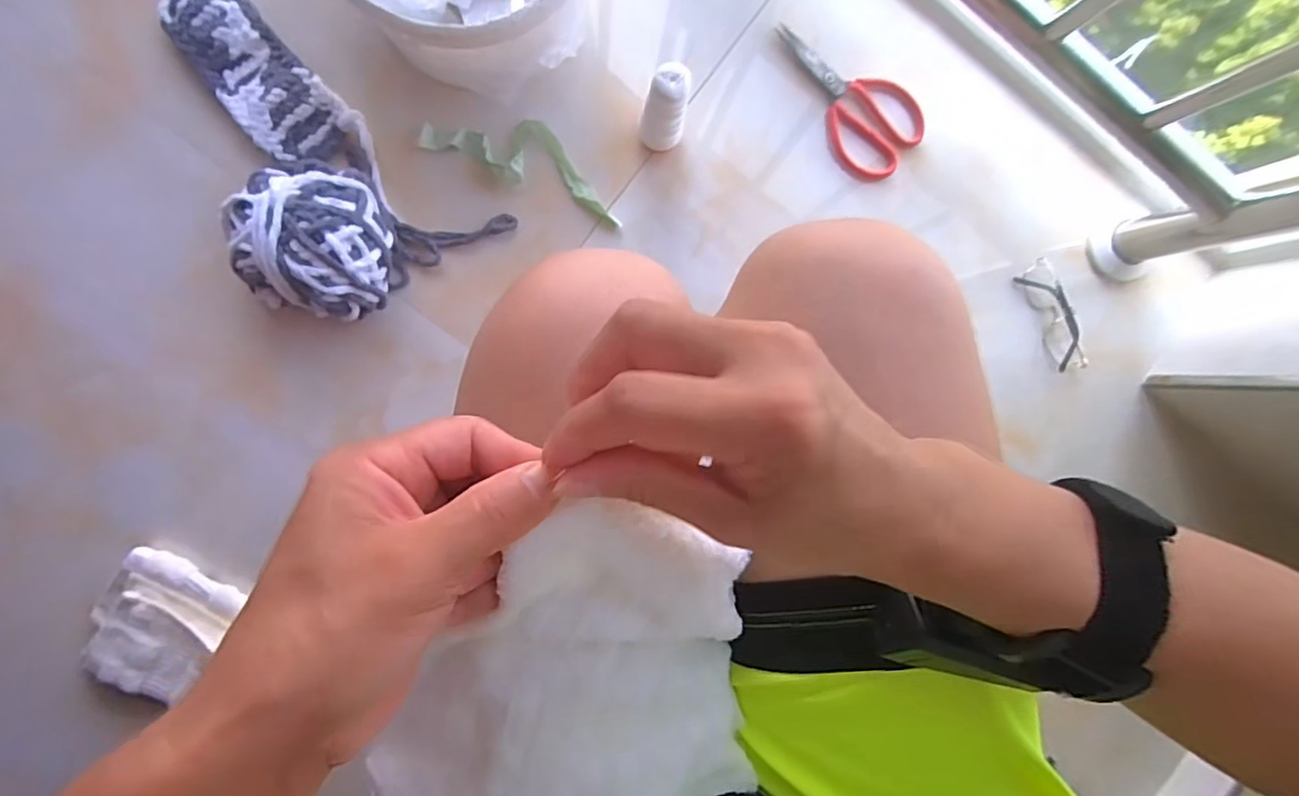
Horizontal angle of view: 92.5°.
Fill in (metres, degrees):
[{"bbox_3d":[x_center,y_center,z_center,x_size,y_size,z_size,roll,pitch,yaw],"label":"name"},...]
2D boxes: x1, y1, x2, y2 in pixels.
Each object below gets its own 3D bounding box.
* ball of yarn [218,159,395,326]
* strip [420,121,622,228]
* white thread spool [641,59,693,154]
[{"bbox_3d":[-0.318,-0.151,0.598,0.133,0.094,0.136,0,92,-6],"label":"ball of yarn"},{"bbox_3d":[-0.121,-0.249,0.638,0.211,0.026,0.067,22,90,-6],"label":"strip"},{"bbox_3d":[0.013,-0.272,0.602,0.043,0.129,0.040,9,91,-6],"label":"white thread spool"}]

